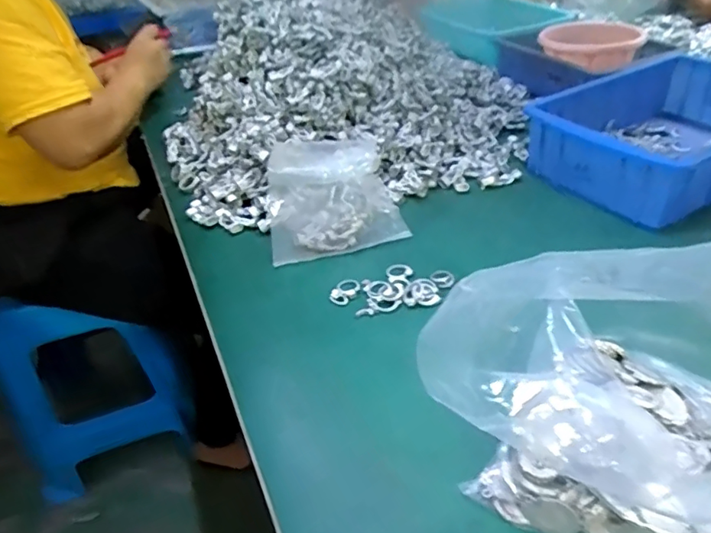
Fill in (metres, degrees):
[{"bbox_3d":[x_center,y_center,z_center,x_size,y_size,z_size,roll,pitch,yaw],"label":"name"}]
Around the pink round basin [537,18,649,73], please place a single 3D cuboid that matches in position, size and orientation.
[{"bbox_3d":[0.350,-0.326,0.790,0.144,0.055,0.110,11,41,21],"label":"pink round basin"}]

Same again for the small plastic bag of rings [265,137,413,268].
[{"bbox_3d":[-0.027,-0.081,0.578,0.143,0.086,0.112,-12,38,-8],"label":"small plastic bag of rings"}]

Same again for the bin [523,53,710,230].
[{"bbox_3d":[0.371,-0.168,0.638,0.280,0.077,0.214,-22,41,-20],"label":"bin"}]

